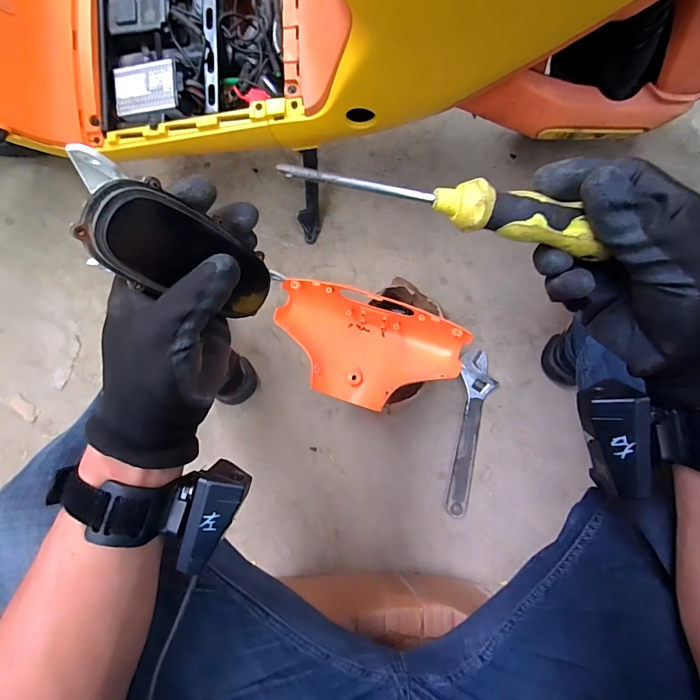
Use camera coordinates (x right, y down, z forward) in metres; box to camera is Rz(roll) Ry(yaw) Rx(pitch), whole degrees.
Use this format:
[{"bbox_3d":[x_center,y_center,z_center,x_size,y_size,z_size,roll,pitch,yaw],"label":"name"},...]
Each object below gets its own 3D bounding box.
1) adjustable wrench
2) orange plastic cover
[{"bbox_3d":[0.219,0.153,0.695,0.057,0.017,0.297,10,84,3],"label":"adjustable wrench"},{"bbox_3d":[0.028,-0.003,0.603,0.285,0.090,0.181,20,85,4],"label":"orange plastic cover"}]

